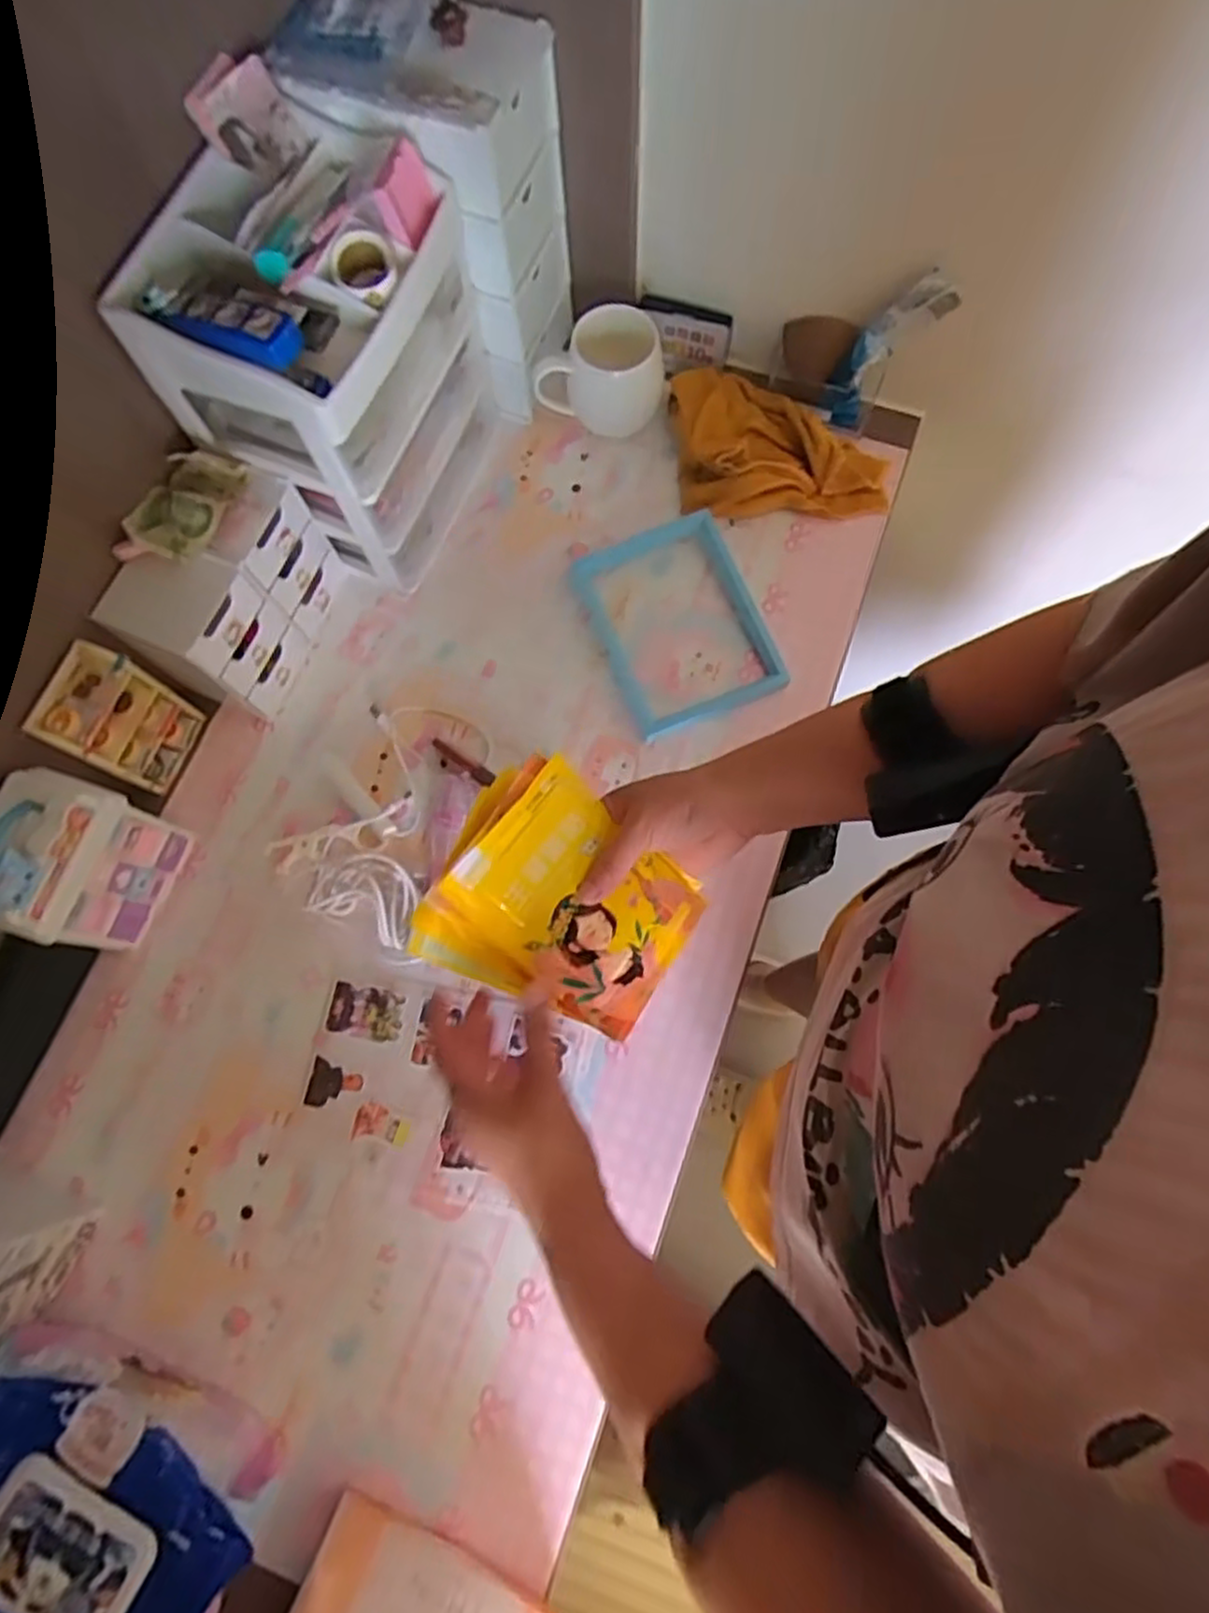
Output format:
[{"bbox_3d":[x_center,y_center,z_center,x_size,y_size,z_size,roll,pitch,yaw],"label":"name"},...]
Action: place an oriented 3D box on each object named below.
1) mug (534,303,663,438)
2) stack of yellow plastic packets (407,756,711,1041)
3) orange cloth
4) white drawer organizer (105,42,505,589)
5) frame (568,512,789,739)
[{"bbox_3d":[-0.003,-0.410,0.701,0.117,0.087,0.075,13,75,5],"label":"mug"},{"bbox_3d":[-0.030,0.068,0.501,0.171,0.031,0.146,43,69,-16],"label":"stack of yellow plastic packets"},{"bbox_3d":[0.168,-0.350,0.704,0.197,0.039,0.148,-2,74,1],"label":"orange cloth"},{"bbox_3d":[-0.213,-0.353,0.602,0.168,0.242,0.227,16,75,6],"label":"white drawer organizer"},{"bbox_3d":[0.067,-0.172,0.677,0.142,0.014,0.194,-22,75,-5],"label":"frame"}]

